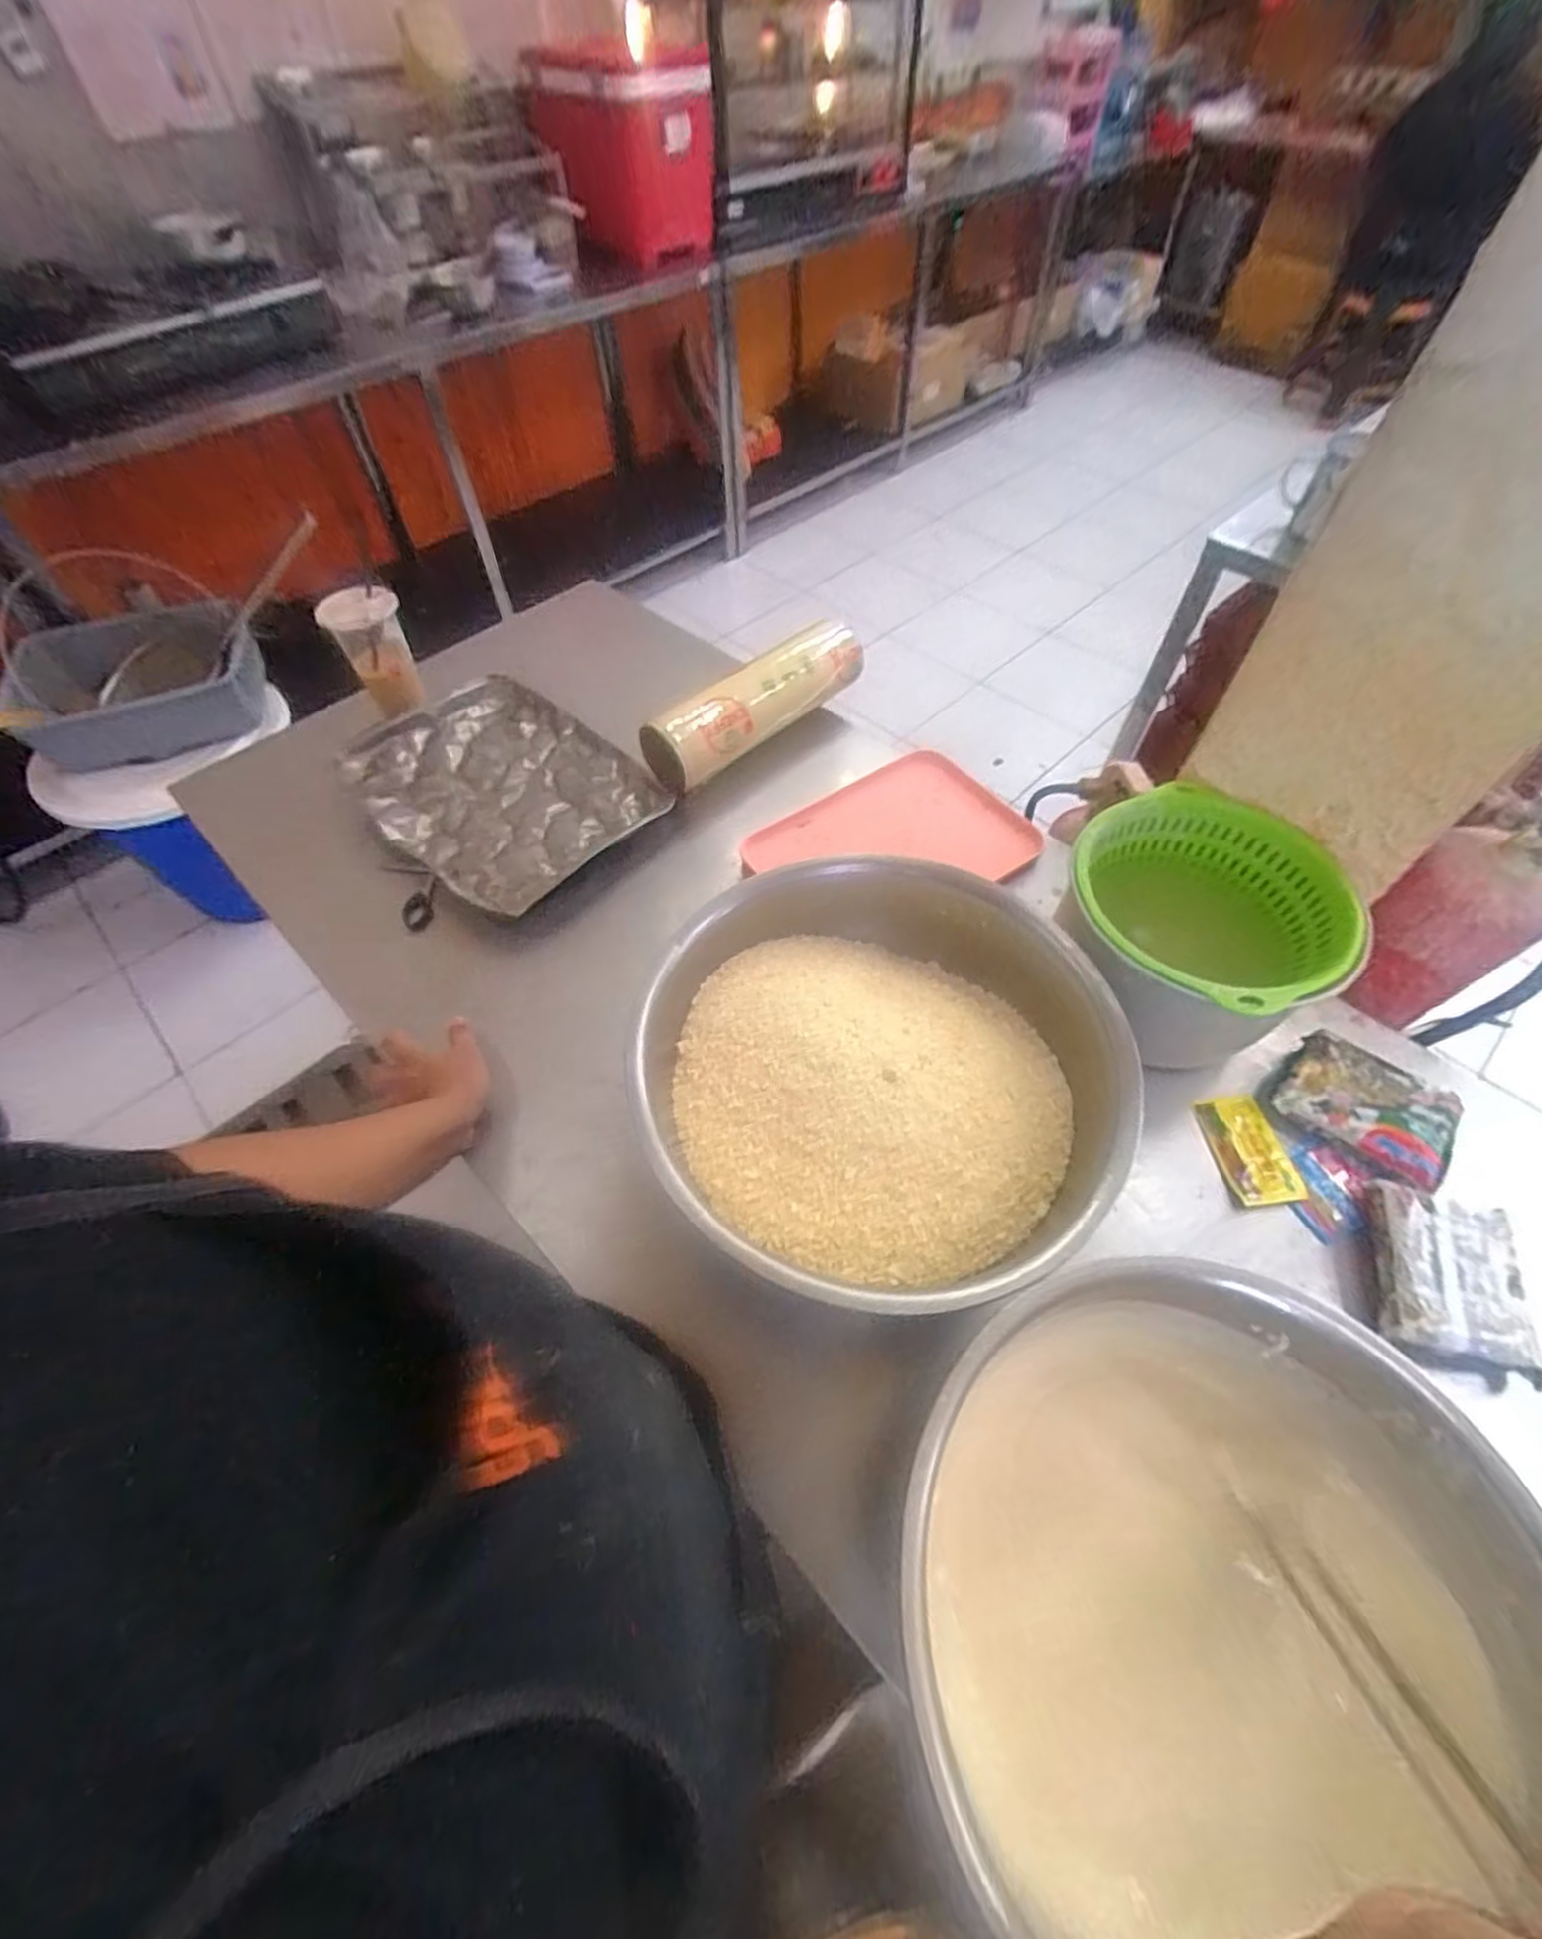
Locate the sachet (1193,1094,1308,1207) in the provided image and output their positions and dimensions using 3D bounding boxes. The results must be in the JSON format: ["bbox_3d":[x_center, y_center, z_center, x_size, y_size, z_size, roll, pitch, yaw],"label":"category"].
[{"bbox_3d":[0.423,0.156,0.635,0.062,0.015,0.096,-5,57,-2],"label":"sachet"}]

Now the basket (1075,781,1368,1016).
[{"bbox_3d":[0.378,-0.032,0.672,0.214,0.154,0.218,26,61,17],"label":"basket"}]

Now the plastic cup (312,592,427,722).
[{"bbox_3d":[-0.503,-0.403,0.937,0.083,0.140,0.091,0,57,1],"label":"plastic cup"}]

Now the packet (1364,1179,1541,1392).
[{"bbox_3d":[0.521,0.238,0.559,0.102,0.041,0.126,14,58,10],"label":"packet"}]

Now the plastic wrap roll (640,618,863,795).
[{"bbox_3d":[-0.015,-0.338,0.926,0.331,0.079,0.072,-39,64,-22],"label":"plastic wrap roll"}]

